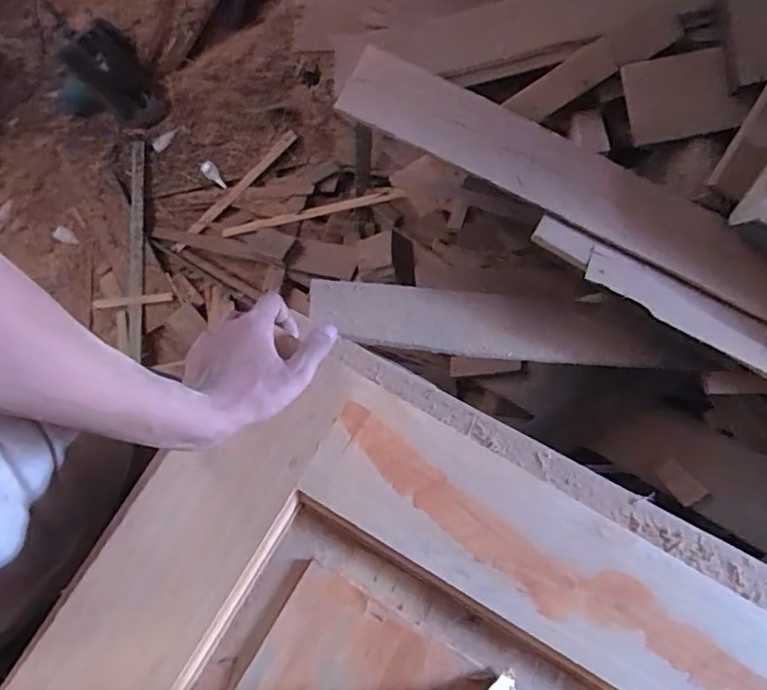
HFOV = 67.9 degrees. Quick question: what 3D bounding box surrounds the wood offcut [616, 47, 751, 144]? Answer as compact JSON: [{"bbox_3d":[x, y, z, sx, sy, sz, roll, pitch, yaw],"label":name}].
[{"bbox_3d":[0.368,-0.306,0.703,0.122,0.015,0.104,-7,83,18],"label":"wood offcut"}]

